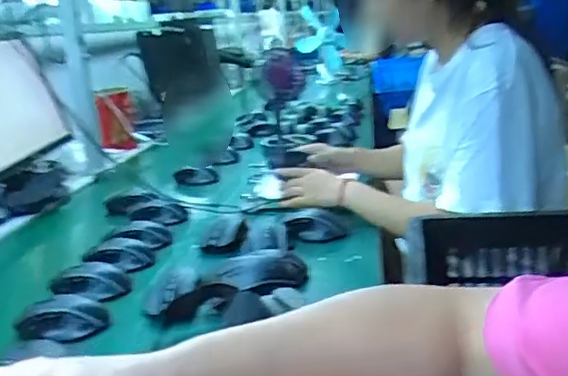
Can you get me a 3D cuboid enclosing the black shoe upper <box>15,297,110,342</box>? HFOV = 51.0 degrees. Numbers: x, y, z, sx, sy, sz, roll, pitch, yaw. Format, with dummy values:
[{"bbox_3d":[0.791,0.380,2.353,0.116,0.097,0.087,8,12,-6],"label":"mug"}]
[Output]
[{"bbox_3d":[-0.273,0.157,0.728,0.107,0.037,0.058,-4,15,4],"label":"black shoe upper"}]

